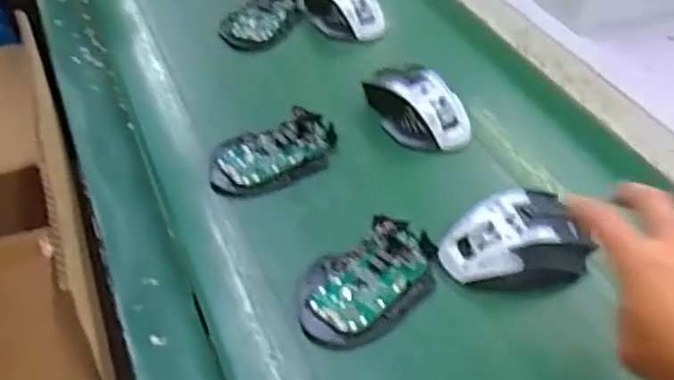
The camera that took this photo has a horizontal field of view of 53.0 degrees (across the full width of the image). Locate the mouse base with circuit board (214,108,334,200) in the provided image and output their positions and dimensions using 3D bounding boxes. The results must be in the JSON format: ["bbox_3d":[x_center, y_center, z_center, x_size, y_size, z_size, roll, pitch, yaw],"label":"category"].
[{"bbox_3d":[-0.055,-0.033,0.583,0.116,0.017,0.064,-20,48,-22],"label":"mouse base with circuit board"}]

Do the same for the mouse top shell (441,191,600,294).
[{"bbox_3d":[0.126,0.038,0.495,0.094,0.036,0.068,-11,45,-14],"label":"mouse top shell"}]

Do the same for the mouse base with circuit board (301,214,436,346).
[{"bbox_3d":[0.023,0.063,0.480,0.116,0.018,0.070,-30,52,-30],"label":"mouse base with circuit board"}]

